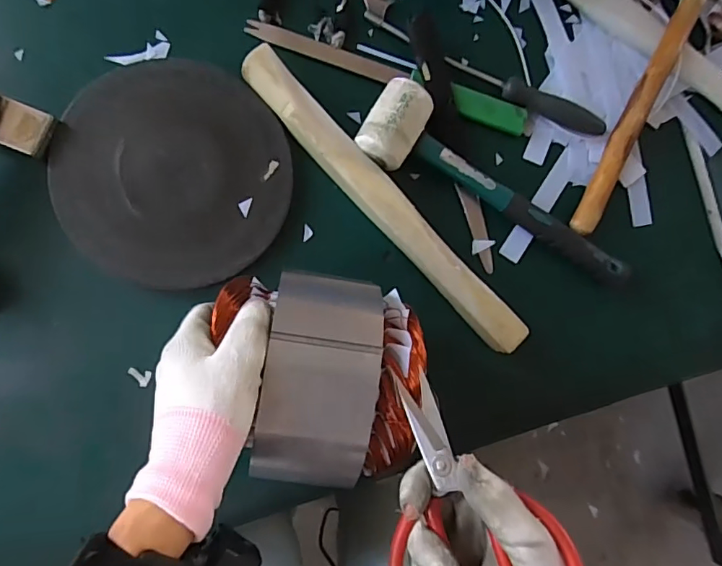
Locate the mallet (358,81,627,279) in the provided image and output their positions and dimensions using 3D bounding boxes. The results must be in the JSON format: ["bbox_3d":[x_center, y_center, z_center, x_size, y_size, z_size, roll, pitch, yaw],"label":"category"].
[{"bbox_3d":[0.125,-0.074,0.452,0.276,0.040,0.067,33,83,-4],"label":"mallet"}]

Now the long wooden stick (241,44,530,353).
[{"bbox_3d":[0.021,-0.068,0.443,0.035,0.032,0.330,-43,92,-8],"label":"long wooden stick"}]

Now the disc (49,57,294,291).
[{"bbox_3d":[-0.159,-0.095,0.433,0.184,0.011,0.193,1,86,-7],"label":"disc"}]

